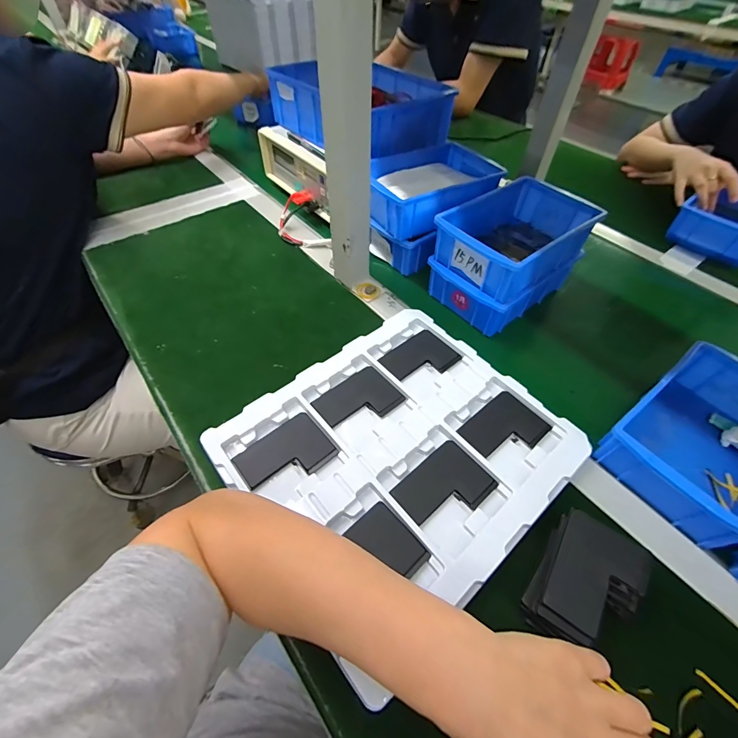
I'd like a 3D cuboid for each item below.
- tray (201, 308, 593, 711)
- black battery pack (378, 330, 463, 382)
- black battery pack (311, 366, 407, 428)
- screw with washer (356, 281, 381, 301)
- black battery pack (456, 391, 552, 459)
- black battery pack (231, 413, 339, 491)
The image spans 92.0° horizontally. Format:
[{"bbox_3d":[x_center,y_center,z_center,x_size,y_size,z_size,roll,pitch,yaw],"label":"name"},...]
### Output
[{"bbox_3d":[0.033,0.083,0.387,0.313,0.032,0.278,-35,61,-24],"label":"tray"},{"bbox_3d":[0.066,-0.014,0.455,0.087,0.005,0.067,-34,60,-24],"label":"black battery pack"},{"bbox_3d":[-0.011,0.037,0.415,0.090,0.005,0.068,-33,60,-23],"label":"black battery pack"},{"bbox_3d":[-0.001,-0.118,0.542,0.034,0.010,0.034,-3,53,-3],"label":"screw with washer"},{"bbox_3d":[0.152,0.067,0.396,0.089,0.004,0.066,-34,61,-24],"label":"black battery pack"},{"bbox_3d":[-0.087,0.090,0.373,0.090,0.008,0.066,-33,60,-23],"label":"black battery pack"}]

